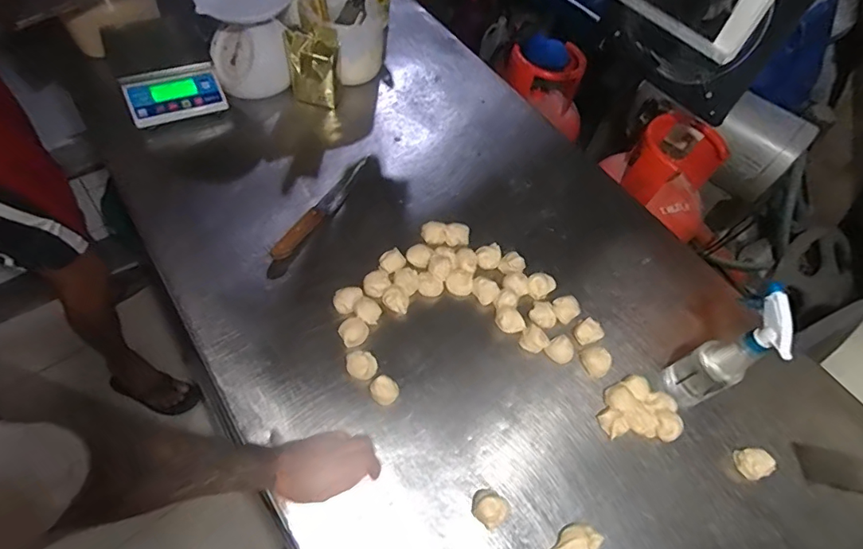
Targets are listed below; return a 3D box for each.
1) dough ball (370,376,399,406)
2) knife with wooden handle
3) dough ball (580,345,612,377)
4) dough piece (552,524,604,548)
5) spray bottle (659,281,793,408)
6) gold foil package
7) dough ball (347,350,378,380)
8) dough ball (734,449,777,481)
[{"bbox_3d":[-0.069,0.175,0.717,0.038,0.038,0.036,2,58,-4],"label":"dough ball"},{"bbox_3d":[-0.200,-0.133,0.915,0.037,0.017,0.288,30,60,13],"label":"knife with wooden handle"},{"bbox_3d":[0.267,0.141,0.780,0.039,0.034,0.047,-28,64,-21],"label":"dough ball"},{"bbox_3d":[0.190,0.359,0.643,0.081,0.024,0.038,-6,59,-9],"label":"dough piece"},{"bbox_3d":[0.416,0.115,0.684,0.067,0.241,0.077,-24,63,-19],"label":"spray bottle"},{"bbox_3d":[-0.247,-0.430,1.014,0.106,0.165,0.051,2,58,-3],"label":"gold foil package"},{"bbox_3d":[-0.107,0.139,0.735,0.049,0.036,0.044,2,58,-4],"label":"dough ball"},{"bbox_3d":[0.482,0.283,0.719,0.035,0.041,0.044,-11,59,-12],"label":"dough ball"}]

